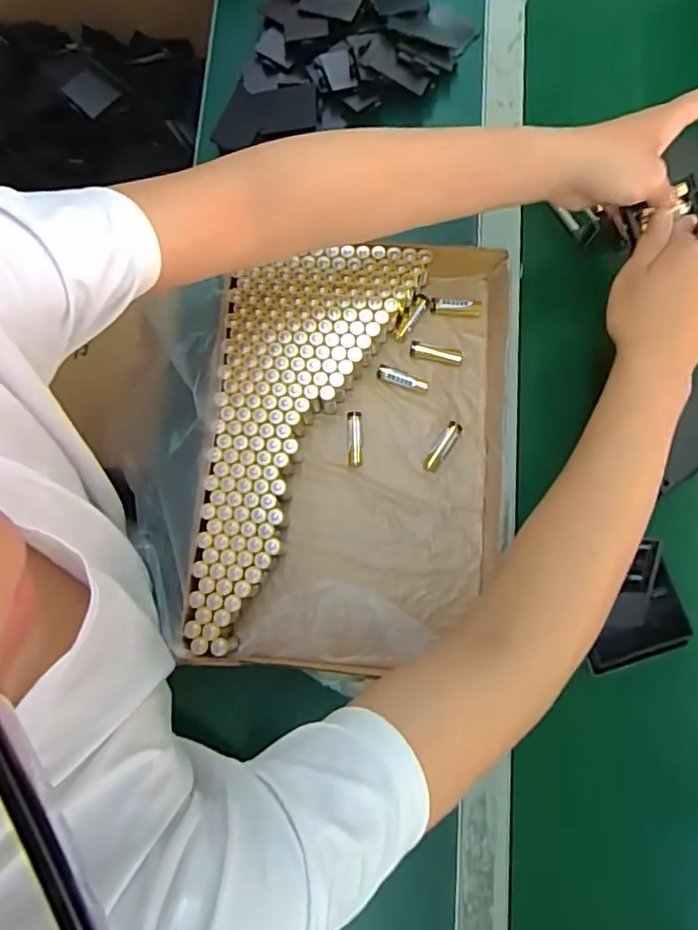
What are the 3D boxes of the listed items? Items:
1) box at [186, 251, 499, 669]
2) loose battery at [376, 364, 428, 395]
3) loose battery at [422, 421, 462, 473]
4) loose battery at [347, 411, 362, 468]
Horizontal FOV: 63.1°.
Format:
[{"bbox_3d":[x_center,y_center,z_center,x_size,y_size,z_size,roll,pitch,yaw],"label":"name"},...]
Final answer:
[{"bbox_3d":[0.007,-0.006,0.504,0.252,0.052,0.359,5,80,2],"label":"box"},{"bbox_3d":[0.049,-0.080,0.529,0.048,0.012,0.012,23,81,5],"label":"loose battery"},{"bbox_3d":[0.086,-0.016,0.519,0.016,0.013,0.051,33,82,6],"label":"loose battery"},{"bbox_3d":[0.005,-0.024,0.525,0.012,0.011,0.051,-1,80,1],"label":"loose battery"}]

